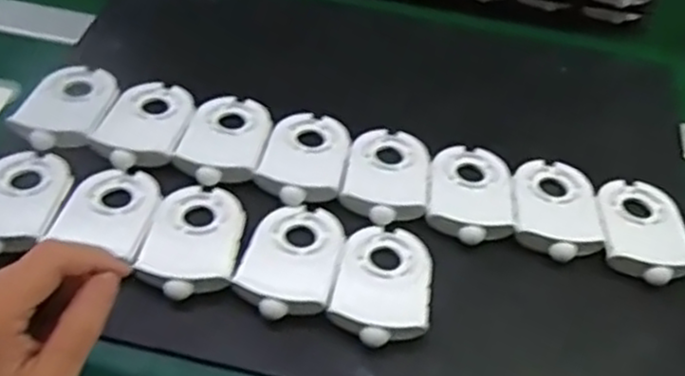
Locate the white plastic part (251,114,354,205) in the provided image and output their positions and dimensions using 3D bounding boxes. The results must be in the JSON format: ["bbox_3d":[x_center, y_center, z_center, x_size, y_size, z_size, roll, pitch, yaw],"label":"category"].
[{"bbox_3d":[-0.025,-0.023,0.510,0.057,0.017,0.085,13,49,6],"label":"white plastic part"}]

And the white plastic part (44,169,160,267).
[{"bbox_3d":[-0.149,0.013,0.470,0.057,0.020,0.071,9,56,1],"label":"white plastic part"}]

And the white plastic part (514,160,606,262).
[{"bbox_3d":[0.145,0.012,0.498,0.055,0.018,0.085,11,49,4],"label":"white plastic part"}]

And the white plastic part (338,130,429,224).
[{"bbox_3d":[0.032,-0.010,0.506,0.056,0.018,0.085,11,49,4],"label":"white plastic part"}]

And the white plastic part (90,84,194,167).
[{"bbox_3d":[-0.138,-0.047,0.517,0.055,0.019,0.085,12,49,5],"label":"white plastic part"}]

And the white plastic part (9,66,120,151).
[{"bbox_3d":[-0.197,-0.061,0.524,0.061,0.022,0.085,9,49,2],"label":"white plastic part"}]

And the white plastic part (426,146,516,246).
[{"bbox_3d":[0.089,0.002,0.503,0.056,0.018,0.087,10,49,3],"label":"white plastic part"}]

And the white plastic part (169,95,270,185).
[{"bbox_3d":[-0.082,-0.035,0.516,0.056,0.017,0.086,11,49,4],"label":"white plastic part"}]

